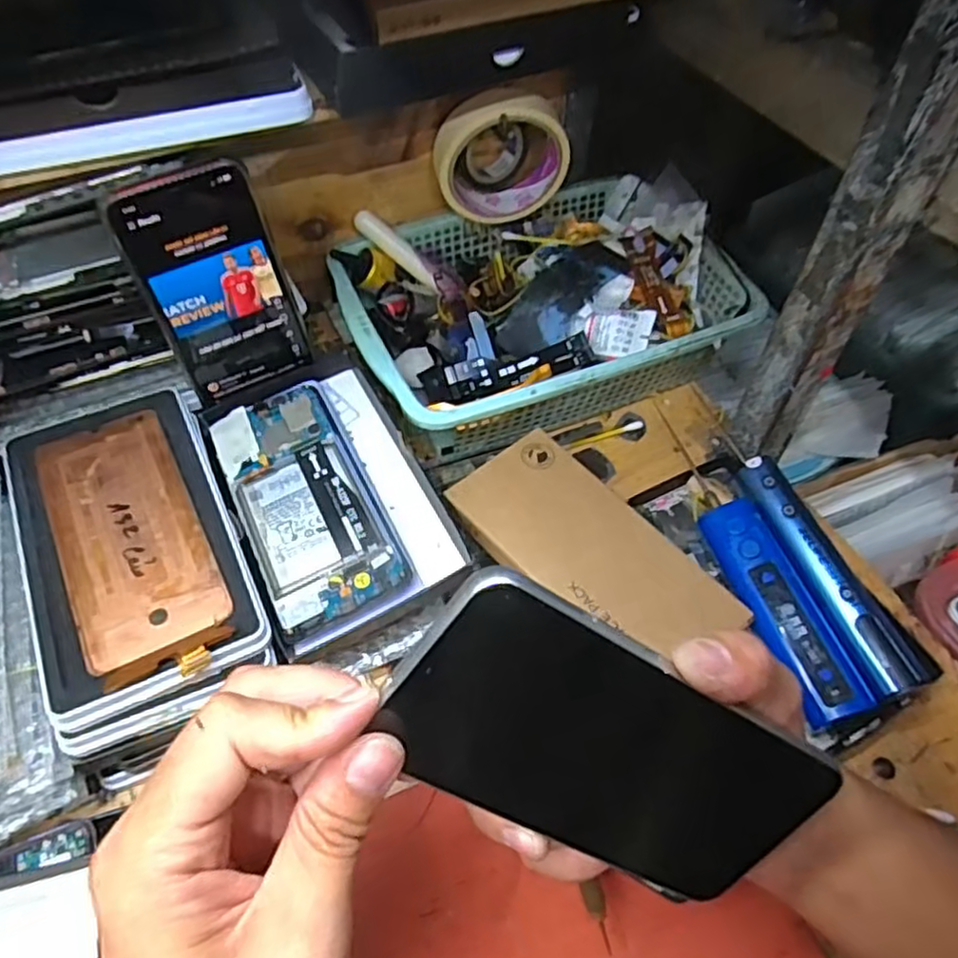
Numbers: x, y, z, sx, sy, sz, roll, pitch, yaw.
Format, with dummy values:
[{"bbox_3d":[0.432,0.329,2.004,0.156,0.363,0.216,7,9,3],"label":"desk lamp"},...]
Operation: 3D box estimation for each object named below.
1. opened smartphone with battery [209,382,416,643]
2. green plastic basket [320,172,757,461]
[{"bbox_3d":[-0.098,0.010,0.396,0.073,0.013,0.157,-21,57,-16],"label":"opened smartphone with battery"},{"bbox_3d":[0.042,-0.122,0.516,0.268,0.065,0.191,-21,57,-16],"label":"green plastic basket"}]

